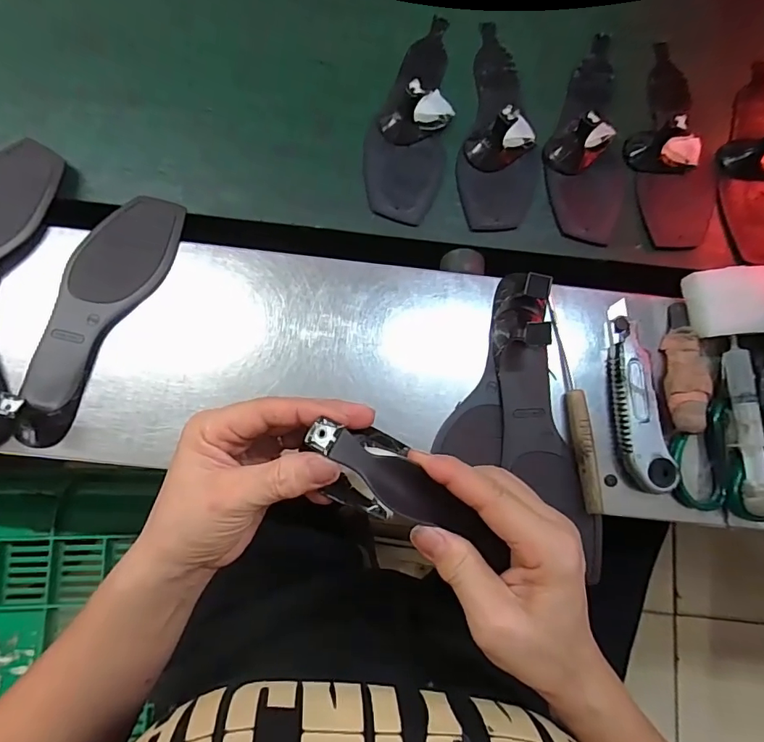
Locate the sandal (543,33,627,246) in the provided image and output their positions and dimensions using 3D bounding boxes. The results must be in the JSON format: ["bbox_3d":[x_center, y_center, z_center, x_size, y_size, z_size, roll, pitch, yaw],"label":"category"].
[{"bbox_3d":[0.197,-0.242,0.460,0.084,0.039,0.233,3,77,-1],"label":"sandal"}]

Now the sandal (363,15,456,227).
[{"bbox_3d":[0.032,-0.257,0.455,0.076,0.043,0.226,10,77,1],"label":"sandal"}]

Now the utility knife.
[{"bbox_3d":[0.209,0.018,0.398,0.035,0.018,0.158,-7,77,-3],"label":"utility knife"}]

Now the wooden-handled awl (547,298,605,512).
[{"bbox_3d":[0.163,0.026,0.398,0.015,0.012,0.177,-4,77,-3],"label":"wooden-handled awl"}]

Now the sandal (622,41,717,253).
[{"bbox_3d":[0.283,-0.228,0.460,0.079,0.042,0.217,-3,77,-2],"label":"sandal"}]

